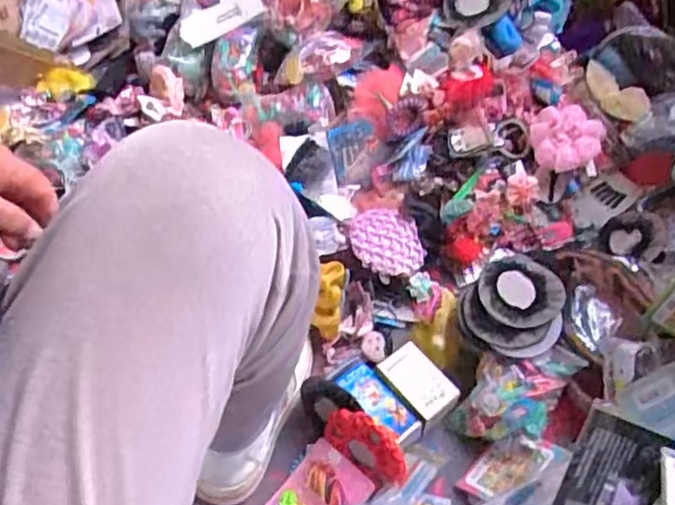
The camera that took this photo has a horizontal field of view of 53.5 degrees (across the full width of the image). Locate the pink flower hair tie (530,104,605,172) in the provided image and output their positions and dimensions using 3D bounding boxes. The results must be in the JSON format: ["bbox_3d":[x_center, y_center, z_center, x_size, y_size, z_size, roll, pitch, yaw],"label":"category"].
[{"bbox_3d":[0.294,-0.146,0.855,0.079,0.035,0.084,0,56,0],"label":"pink flower hair tie"}]

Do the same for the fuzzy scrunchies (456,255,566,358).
[{"bbox_3d":[0.194,0.061,0.755,0.109,0.046,0.125,13,57,9],"label":"fuzzy scrunchies"}]

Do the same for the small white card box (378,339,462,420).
[{"bbox_3d":[0.086,0.138,0.719,0.049,0.012,0.081,-41,65,-3],"label":"small white card box"}]

